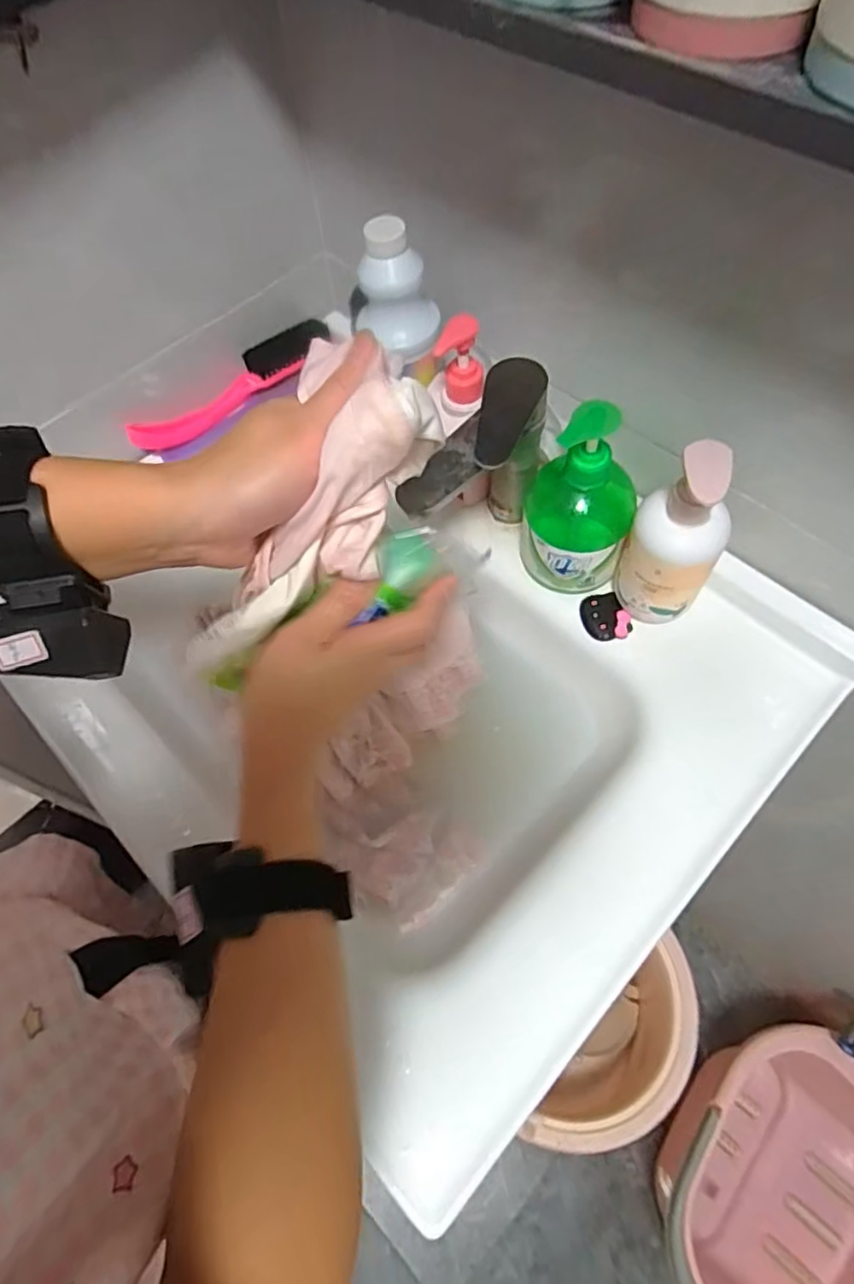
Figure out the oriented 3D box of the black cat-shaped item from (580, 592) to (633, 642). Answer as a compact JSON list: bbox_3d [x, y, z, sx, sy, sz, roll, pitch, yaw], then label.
[{"bbox_3d":[0.143,-0.021,0.516,0.034,0.013,0.042,-14,61,-4],"label":"black cat-shaped item"}]

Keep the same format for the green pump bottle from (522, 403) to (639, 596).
[{"bbox_3d":[0.112,-0.107,0.468,0.076,0.157,0.070,15,63,12],"label":"green pump bottle"}]

